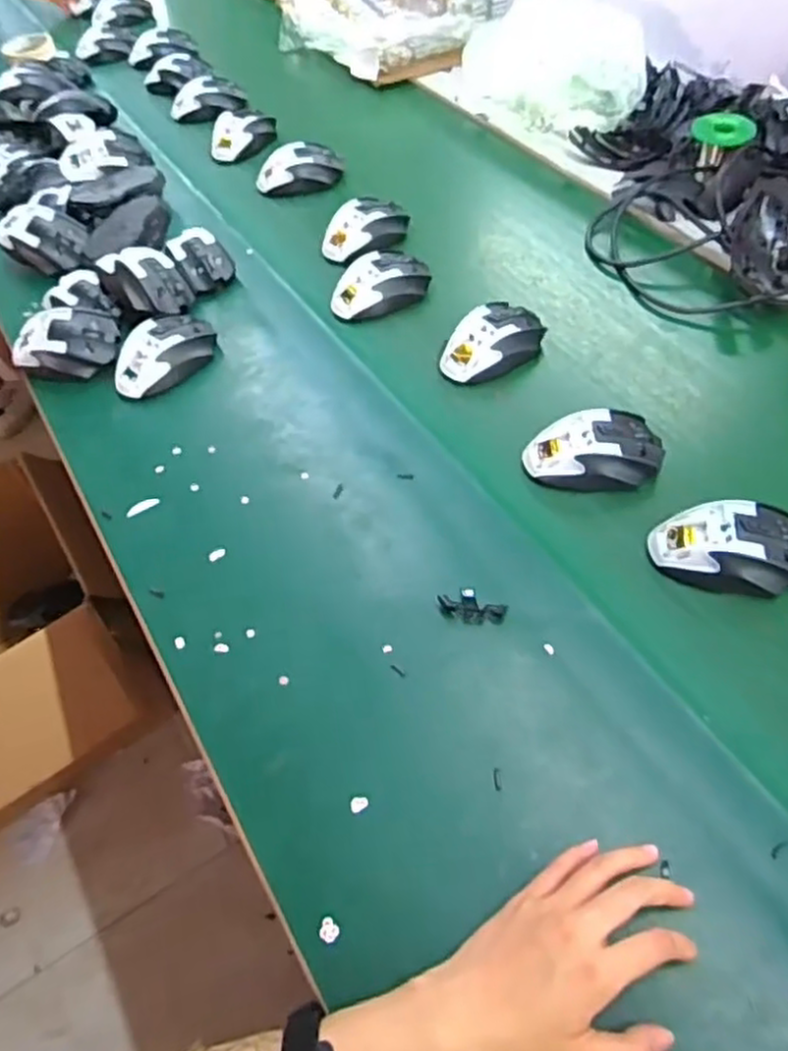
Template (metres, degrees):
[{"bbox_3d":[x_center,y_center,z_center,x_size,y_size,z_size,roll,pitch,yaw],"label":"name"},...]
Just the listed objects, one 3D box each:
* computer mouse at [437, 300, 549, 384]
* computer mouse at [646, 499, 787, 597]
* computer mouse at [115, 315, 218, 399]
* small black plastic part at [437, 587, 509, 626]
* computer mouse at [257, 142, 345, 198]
[{"bbox_3d":[0.101,-0.186,0.726,0.071,0.035,0.114,37,65,27],"label":"computer mouse"},{"bbox_3d":[0.262,0.014,0.559,0.113,0.034,0.068,3,55,7],"label":"computer mouse"},{"bbox_3d":[-0.237,-0.179,0.746,0.064,0.041,0.118,33,63,25],"label":"computer mouse"},{"bbox_3d":[0.060,0.063,0.555,0.052,0.005,0.028,14,57,15],"label":"small black plastic part"},{"bbox_3d":[-0.127,-0.482,0.962,0.115,0.035,0.067,-5,54,1],"label":"computer mouse"}]

